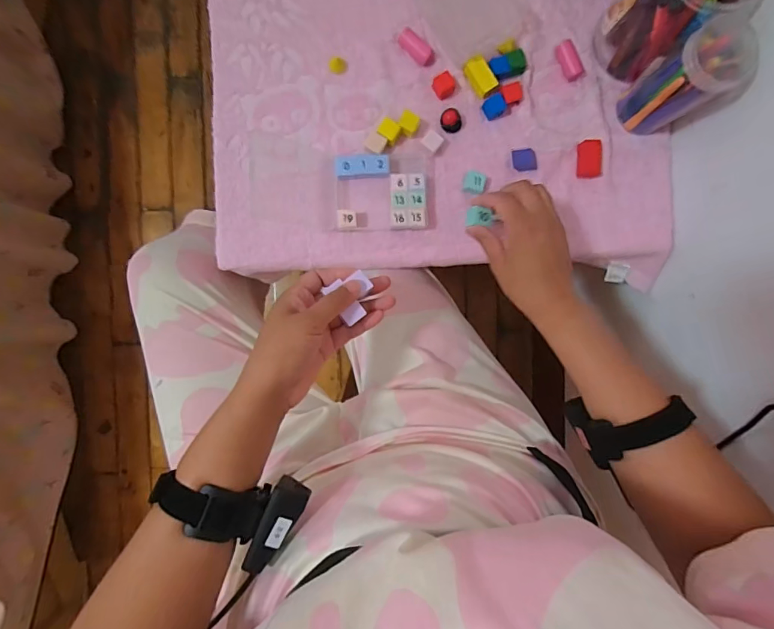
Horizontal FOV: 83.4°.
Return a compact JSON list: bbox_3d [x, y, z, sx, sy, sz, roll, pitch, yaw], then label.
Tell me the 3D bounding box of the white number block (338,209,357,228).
[{"bbox_3d":[-0.047,-0.113,0.519,0.022,0.019,0.022,-7,92,-2],"label":"white number block"}]

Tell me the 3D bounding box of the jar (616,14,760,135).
[{"bbox_3d":[0.327,-0.249,0.472,0.080,0.126,0.075,0,92,-2],"label":"jar"}]

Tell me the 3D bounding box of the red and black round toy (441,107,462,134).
[{"bbox_3d":[0.078,-0.235,0.526,0.022,0.015,0.026,-27,92,-1],"label":"red and black round toy"}]

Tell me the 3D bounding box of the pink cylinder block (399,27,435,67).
[{"bbox_3d":[0.036,-0.319,0.521,0.046,0.018,0.020,36,90,-3],"label":"pink cylinder block"}]

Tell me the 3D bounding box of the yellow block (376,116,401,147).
[{"bbox_3d":[0.002,-0.217,0.521,0.024,0.024,0.024,32,90,-3],"label":"yellow block"}]

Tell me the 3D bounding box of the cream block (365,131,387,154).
[{"bbox_3d":[-0.013,-0.202,0.517,0.020,0.021,0.020,31,90,-3],"label":"cream block"}]

